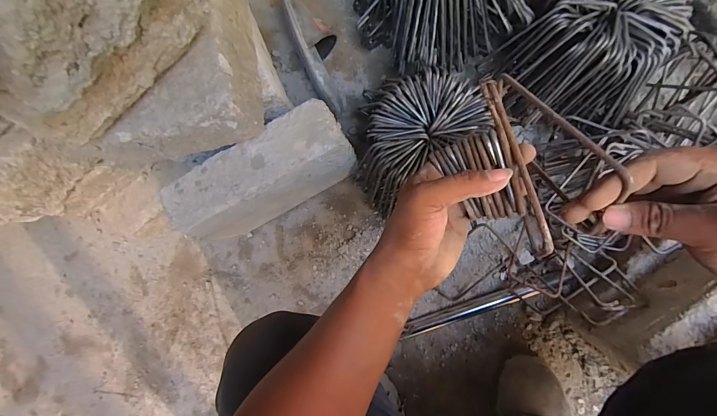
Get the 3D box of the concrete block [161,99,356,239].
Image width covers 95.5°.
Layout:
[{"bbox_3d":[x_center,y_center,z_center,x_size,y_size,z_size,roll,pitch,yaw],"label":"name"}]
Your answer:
[{"bbox_3d":[-0.140,-0.043,0.514,0.276,0.165,0.083,-30,83,6],"label":"concrete block"}]

